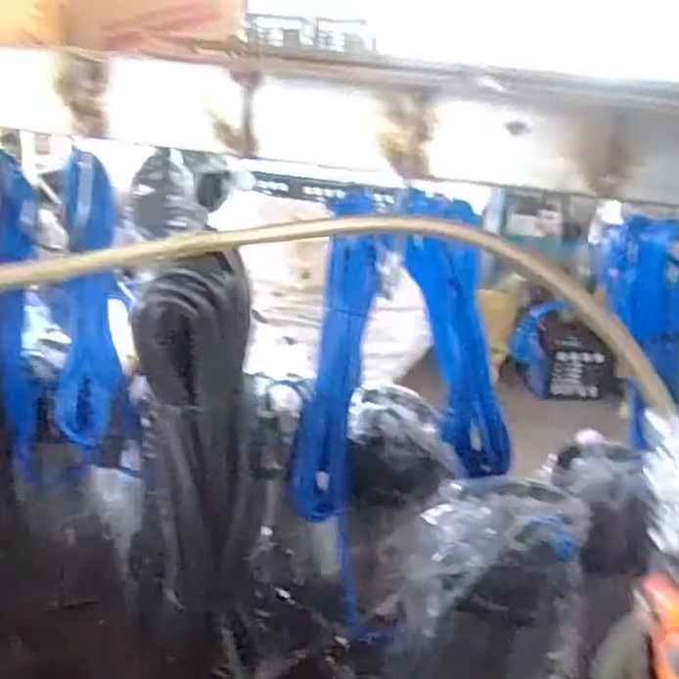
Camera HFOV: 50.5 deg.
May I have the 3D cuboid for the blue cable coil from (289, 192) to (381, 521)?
[{"bbox_3d":[-0.006,0.037,0.854,0.080,0.354,0.091,8,21,10],"label":"blue cable coil"}]

